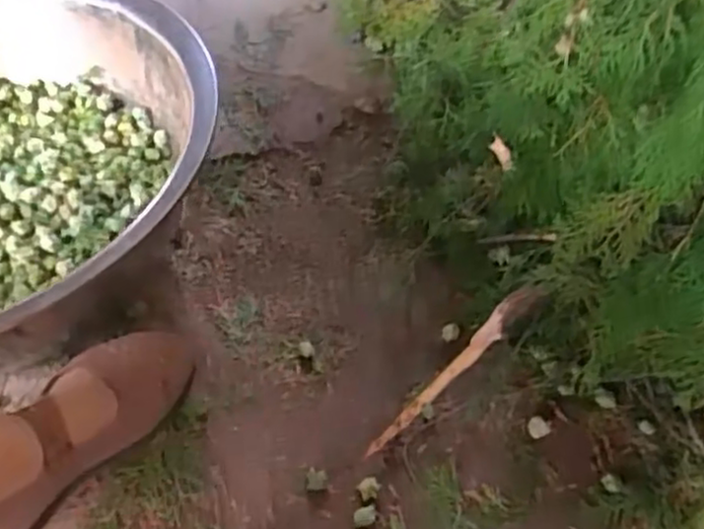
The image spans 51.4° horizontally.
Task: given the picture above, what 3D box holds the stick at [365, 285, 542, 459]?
[{"bbox_3d":[0.081,0.085,0.582,0.181,0.028,0.018,-45,59,-3],"label":"stick"}]

